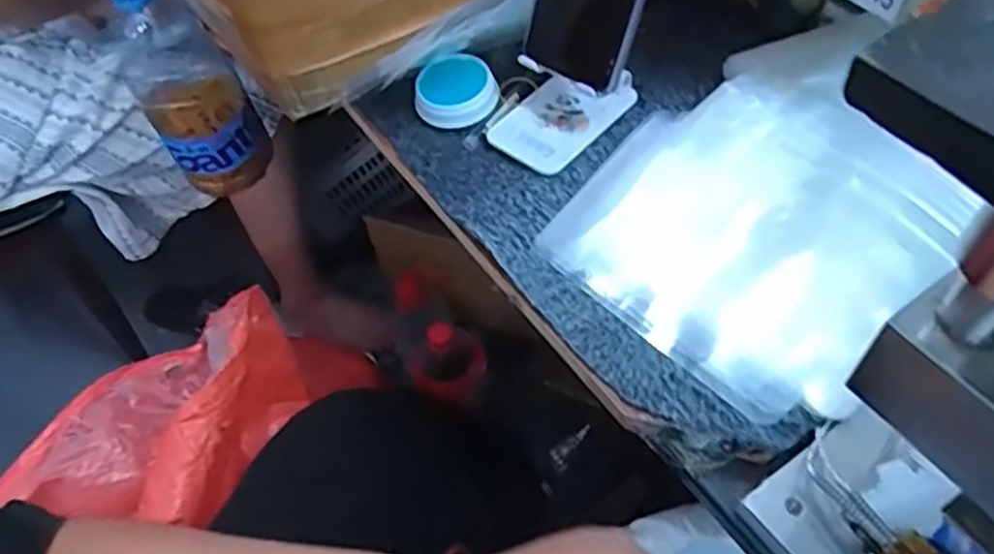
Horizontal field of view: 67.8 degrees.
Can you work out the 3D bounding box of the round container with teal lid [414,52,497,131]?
[{"bbox_3d":[-0.031,-0.138,0.557,0.059,0.031,0.051,-11,54,-2],"label":"round container with teal lid"}]

